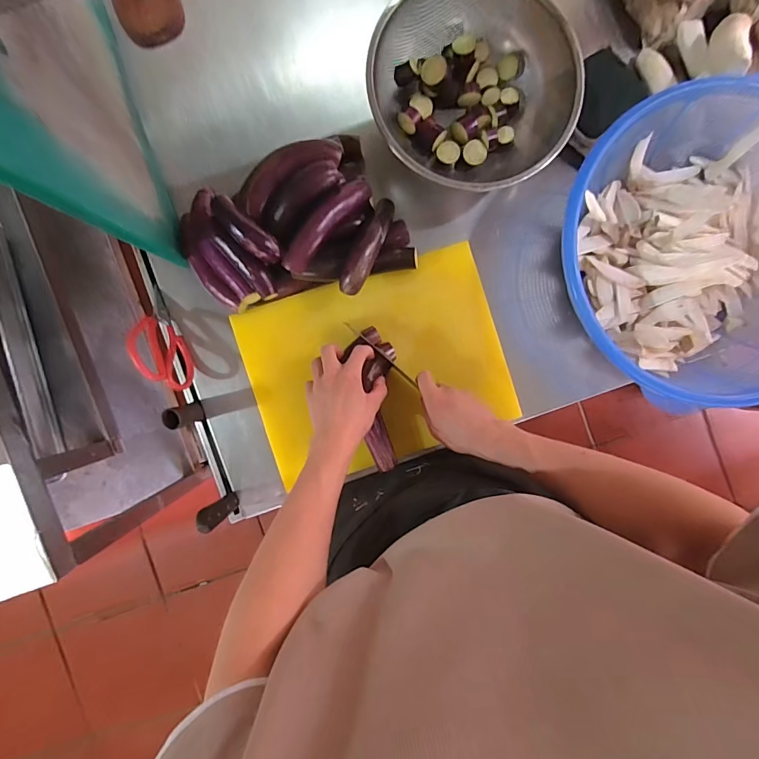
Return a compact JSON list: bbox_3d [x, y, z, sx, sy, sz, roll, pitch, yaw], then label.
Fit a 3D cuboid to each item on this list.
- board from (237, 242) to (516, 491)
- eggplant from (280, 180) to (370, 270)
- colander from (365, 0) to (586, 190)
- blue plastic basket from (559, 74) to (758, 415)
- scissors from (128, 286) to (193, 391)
[{"bbox_3d":[-0.003,-0.017,0.677,0.400,0.025,0.297,-18,92,0],"label":"board"},{"bbox_3d":[-0.079,-0.226,0.611,0.039,0.039,0.173,39,91,-2],"label":"eggplant"},{"bbox_3d":[0.133,-0.421,0.635,0.305,0.098,0.283,25,91,-1],"label":"colander"},{"bbox_3d":[0.463,-0.186,0.623,0.420,0.127,0.423,-17,92,0],"label":"blue plastic basket"},{"bbox_3d":[-0.342,-0.064,0.638,0.041,0.108,0.171,-24,92,0],"label":"scissors"}]

